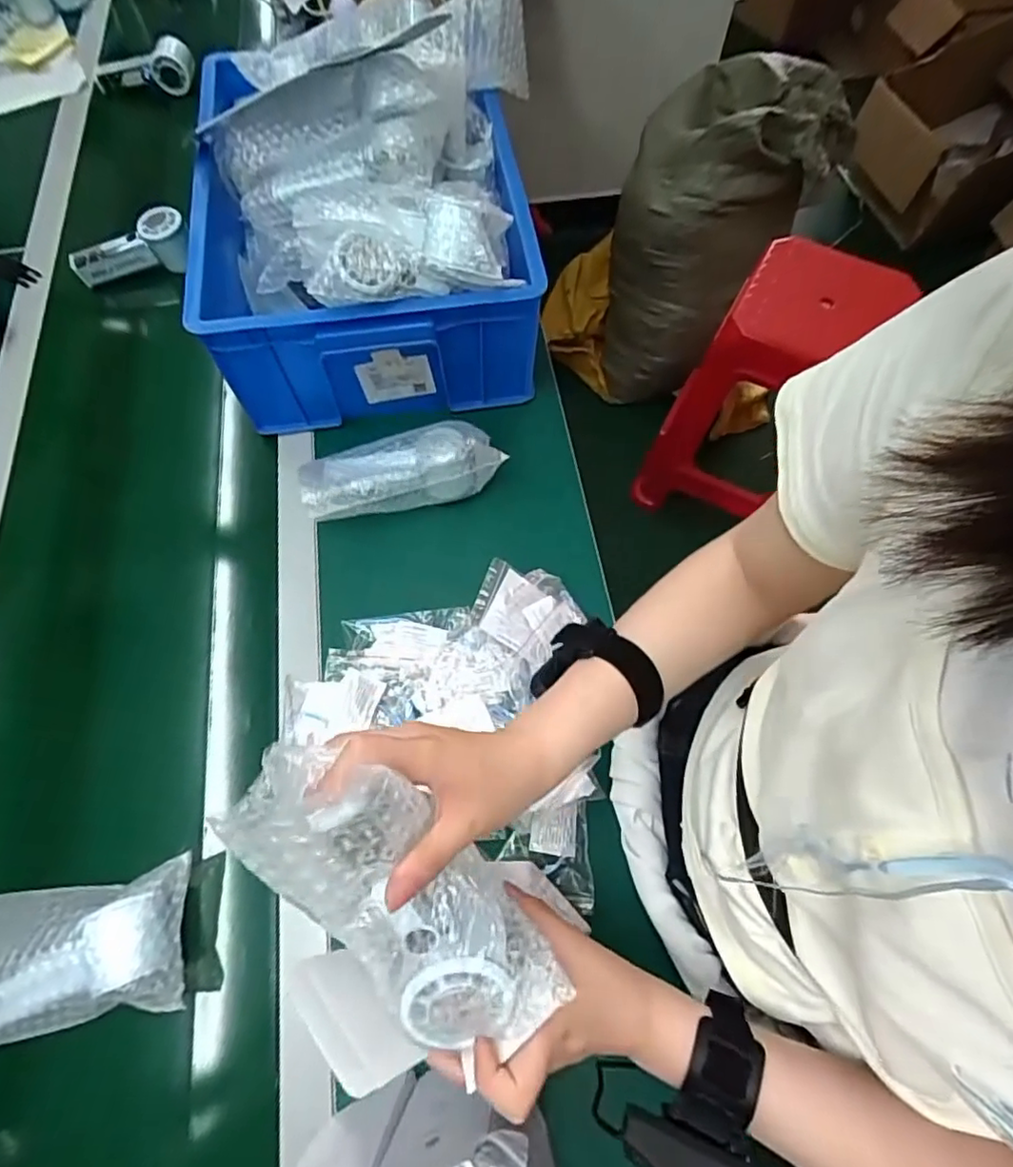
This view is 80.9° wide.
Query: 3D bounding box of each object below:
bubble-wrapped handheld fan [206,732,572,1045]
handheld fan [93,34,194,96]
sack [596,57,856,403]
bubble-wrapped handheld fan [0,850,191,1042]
[{"bbox_3d":[-0.050,0.152,0.288,0.076,0.052,0.179,-44,108,-18],"label":"bubble-wrapped handheld fan"},{"bbox_3d":[-0.585,-0.830,0.962,0.155,0.074,0.040,-17,67,-9],"label":"handheld fan"},{"bbox_3d":[0.451,-0.803,1.444,0.375,0.759,0.310,35,41,13],"label":"sack"},{"bbox_3d":[-0.359,0.289,0.460,0.205,0.039,0.103,-9,67,-5],"label":"bubble-wrapped handheld fan"}]

